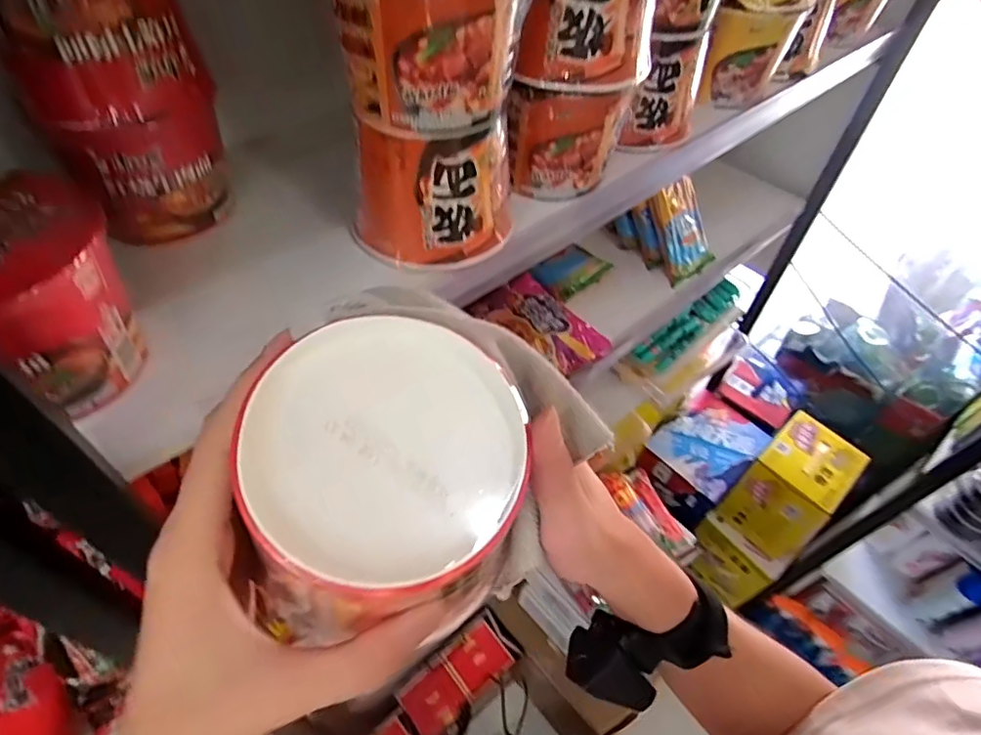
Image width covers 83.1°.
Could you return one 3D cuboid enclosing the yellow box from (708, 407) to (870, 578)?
[{"bbox_3d":[0.716,0.305,1.339,0.217,0.296,0.193,-33,60,-27],"label":"yellow box"}]

